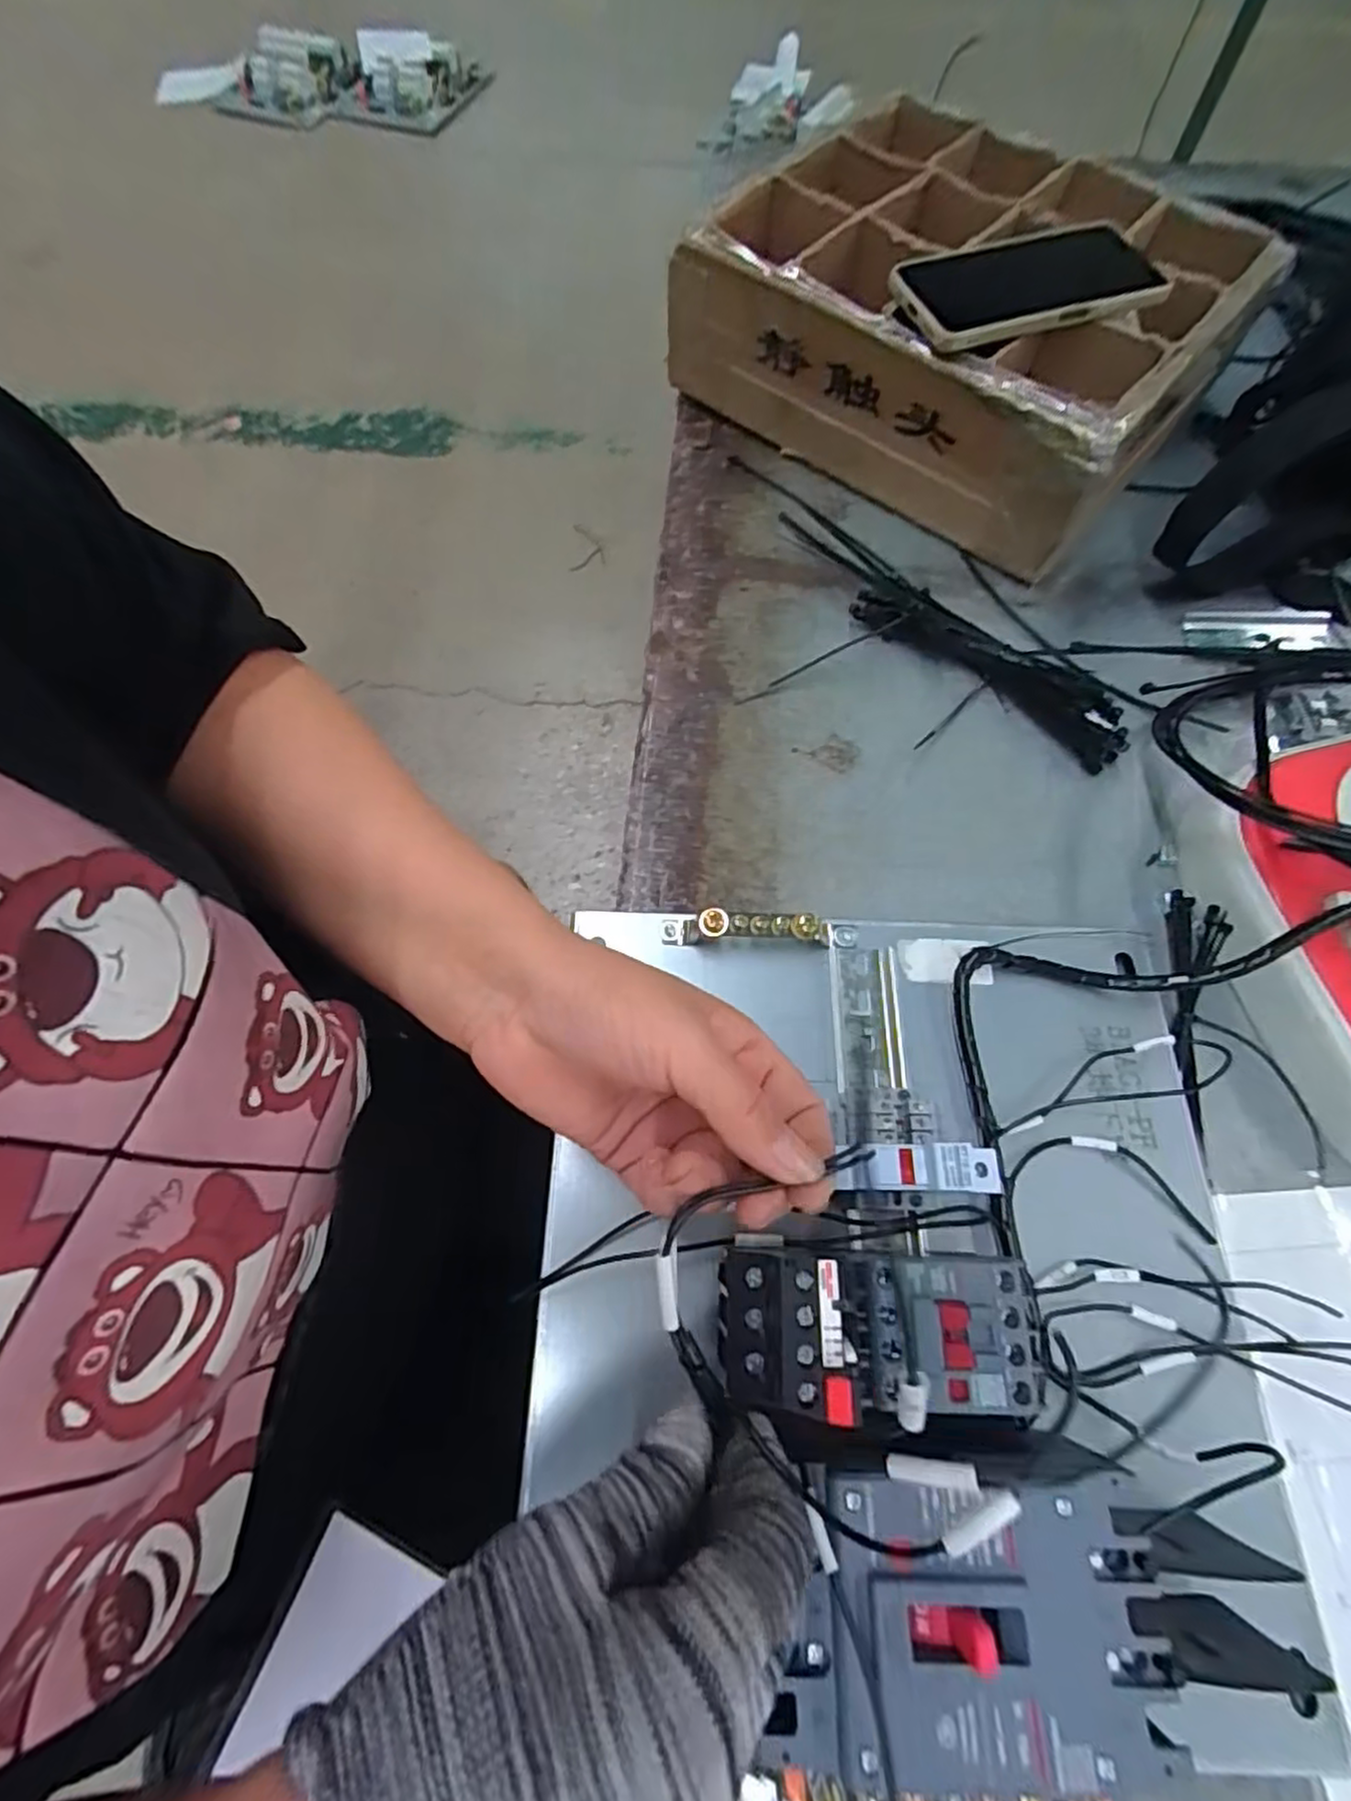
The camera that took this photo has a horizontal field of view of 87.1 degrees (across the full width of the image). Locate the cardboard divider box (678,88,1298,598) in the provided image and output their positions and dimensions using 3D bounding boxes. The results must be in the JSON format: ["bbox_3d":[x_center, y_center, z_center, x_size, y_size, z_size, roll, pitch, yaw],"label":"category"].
[{"bbox_3d":[0.221,-0.448,0.546,0.343,0.110,0.310,38,72,16],"label":"cardboard divider box"}]

